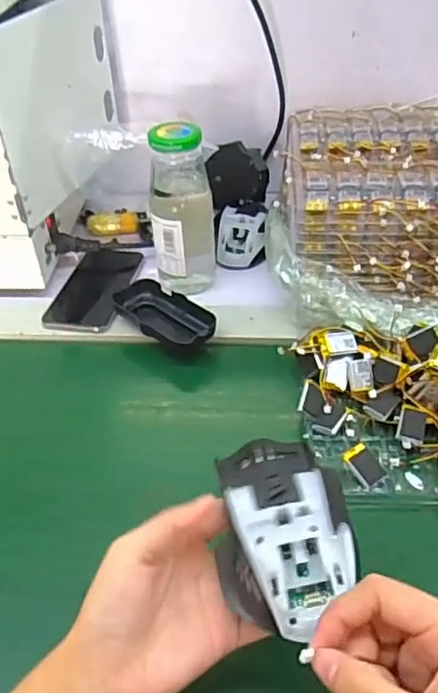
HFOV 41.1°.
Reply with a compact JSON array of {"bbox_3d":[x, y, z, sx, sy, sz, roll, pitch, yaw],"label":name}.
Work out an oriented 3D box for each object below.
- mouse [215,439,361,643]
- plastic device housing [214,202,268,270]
[{"bbox_3d":[0.035,0.094,0.312,0.068,0.034,0.105,-3,41,2],"label":"mouse"},{"bbox_3d":[0.026,-0.124,0.662,0.055,0.037,0.088,1,41,7],"label":"plastic device housing"}]

